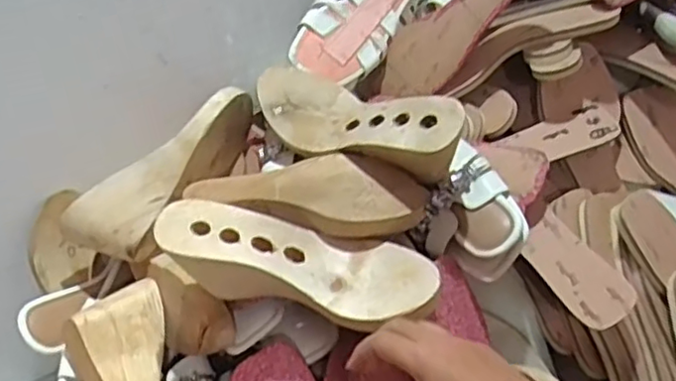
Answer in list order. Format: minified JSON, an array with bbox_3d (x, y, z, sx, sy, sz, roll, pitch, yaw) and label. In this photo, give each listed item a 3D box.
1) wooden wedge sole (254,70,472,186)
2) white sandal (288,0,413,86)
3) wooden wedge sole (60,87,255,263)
[{"bbox_3d":[0.014,-0.064,0.613,0.230,0.070,0.071,27,45,37],"label":"wooden wedge sole"},{"bbox_3d":[0.022,-0.201,0.759,0.092,0.058,0.227,38,62,-9],"label":"white sandal"},{"bbox_3d":[-0.171,-0.016,0.663,0.229,0.078,0.073,-43,47,-17],"label":"wooden wedge sole"}]

